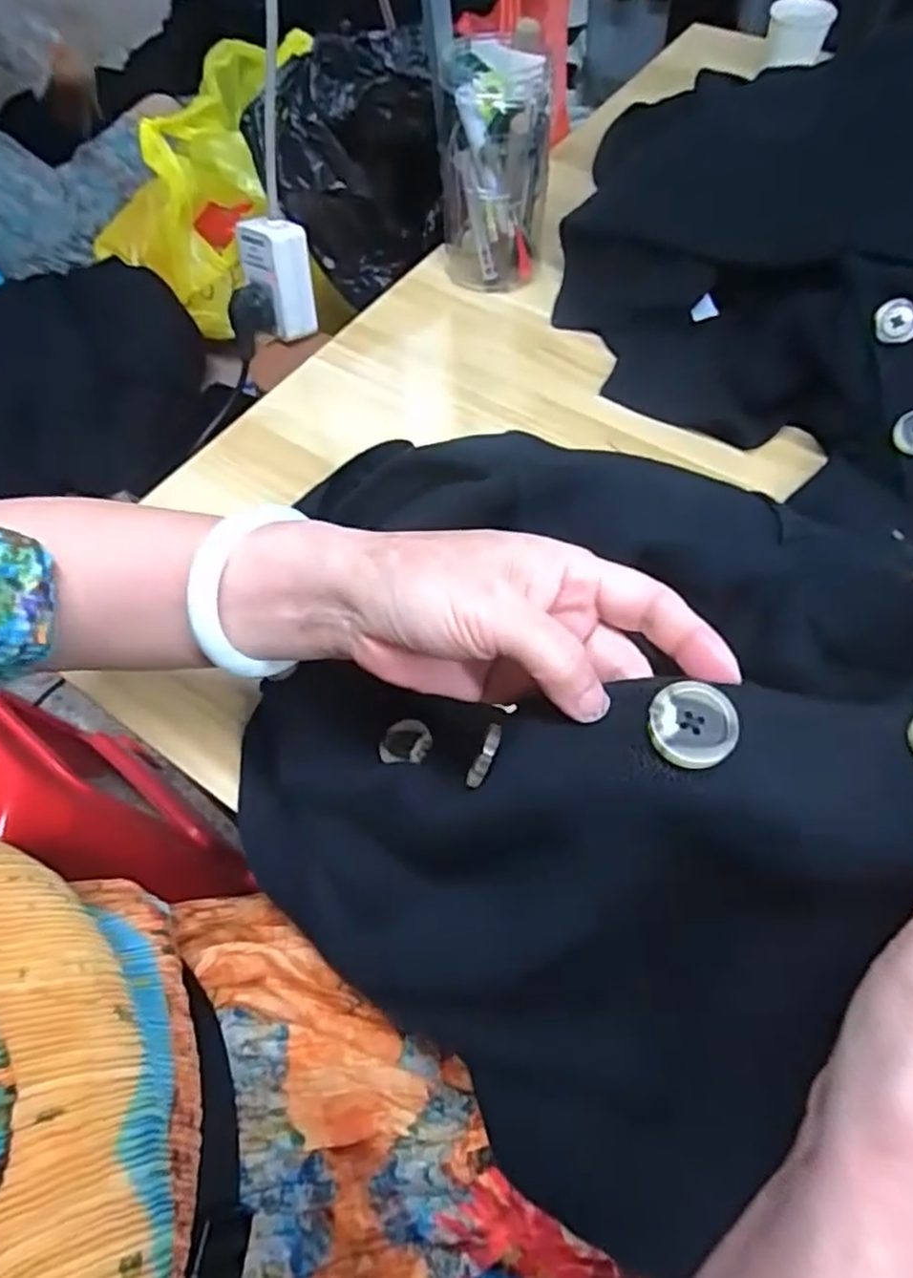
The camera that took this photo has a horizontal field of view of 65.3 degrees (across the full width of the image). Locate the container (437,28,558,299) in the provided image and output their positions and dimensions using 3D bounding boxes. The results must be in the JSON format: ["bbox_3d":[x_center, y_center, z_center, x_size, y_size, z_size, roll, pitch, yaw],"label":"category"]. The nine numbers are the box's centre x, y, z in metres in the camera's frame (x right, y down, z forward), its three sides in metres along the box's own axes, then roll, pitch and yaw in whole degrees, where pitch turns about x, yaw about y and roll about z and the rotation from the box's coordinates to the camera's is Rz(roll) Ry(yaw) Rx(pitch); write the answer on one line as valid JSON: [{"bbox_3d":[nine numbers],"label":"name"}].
[{"bbox_3d":[0.030,-0.372,0.571,0.087,0.148,0.085,2,61,1],"label":"container"}]

